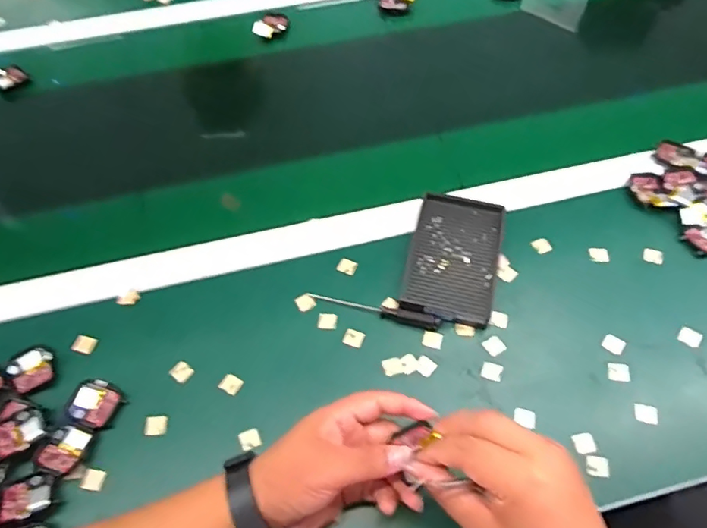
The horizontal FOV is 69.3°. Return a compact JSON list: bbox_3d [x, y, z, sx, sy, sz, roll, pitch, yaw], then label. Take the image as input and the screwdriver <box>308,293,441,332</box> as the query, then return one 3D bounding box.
[{"bbox_3d":[0.020,0.043,0.507,0.132,0.009,0.012,15,62,10],"label":"screwdriver"}]

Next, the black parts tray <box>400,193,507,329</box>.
[{"bbox_3d":[0.103,-0.007,0.528,0.087,0.023,0.139,13,61,9],"label":"black parts tray"}]

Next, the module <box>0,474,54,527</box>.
[{"bbox_3d":[-0.269,0.193,0.419,0.038,0.013,0.037,-20,62,-10],"label":"module"}]

